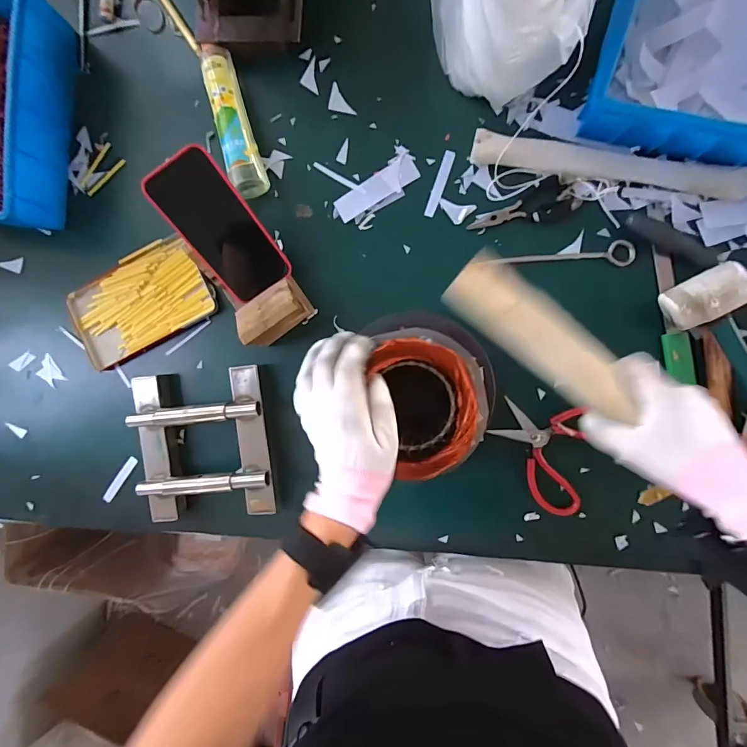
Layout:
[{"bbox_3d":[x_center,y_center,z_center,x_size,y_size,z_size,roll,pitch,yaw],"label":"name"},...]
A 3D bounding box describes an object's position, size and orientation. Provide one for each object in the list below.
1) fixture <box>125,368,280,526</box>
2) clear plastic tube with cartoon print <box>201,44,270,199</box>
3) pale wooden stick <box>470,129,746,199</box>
[{"bbox_3d":[-0.226,0.095,0.518,0.177,0.046,0.194,-6,93,7],"label":"fixture"},{"bbox_3d":[-0.176,-0.314,0.492,0.041,0.035,0.189,-16,91,8],"label":"clear plastic tube with cartoon print"},{"bbox_3d":[0.263,-0.238,0.447,0.296,0.021,0.032,12,95,6],"label":"pale wooden stick"}]

